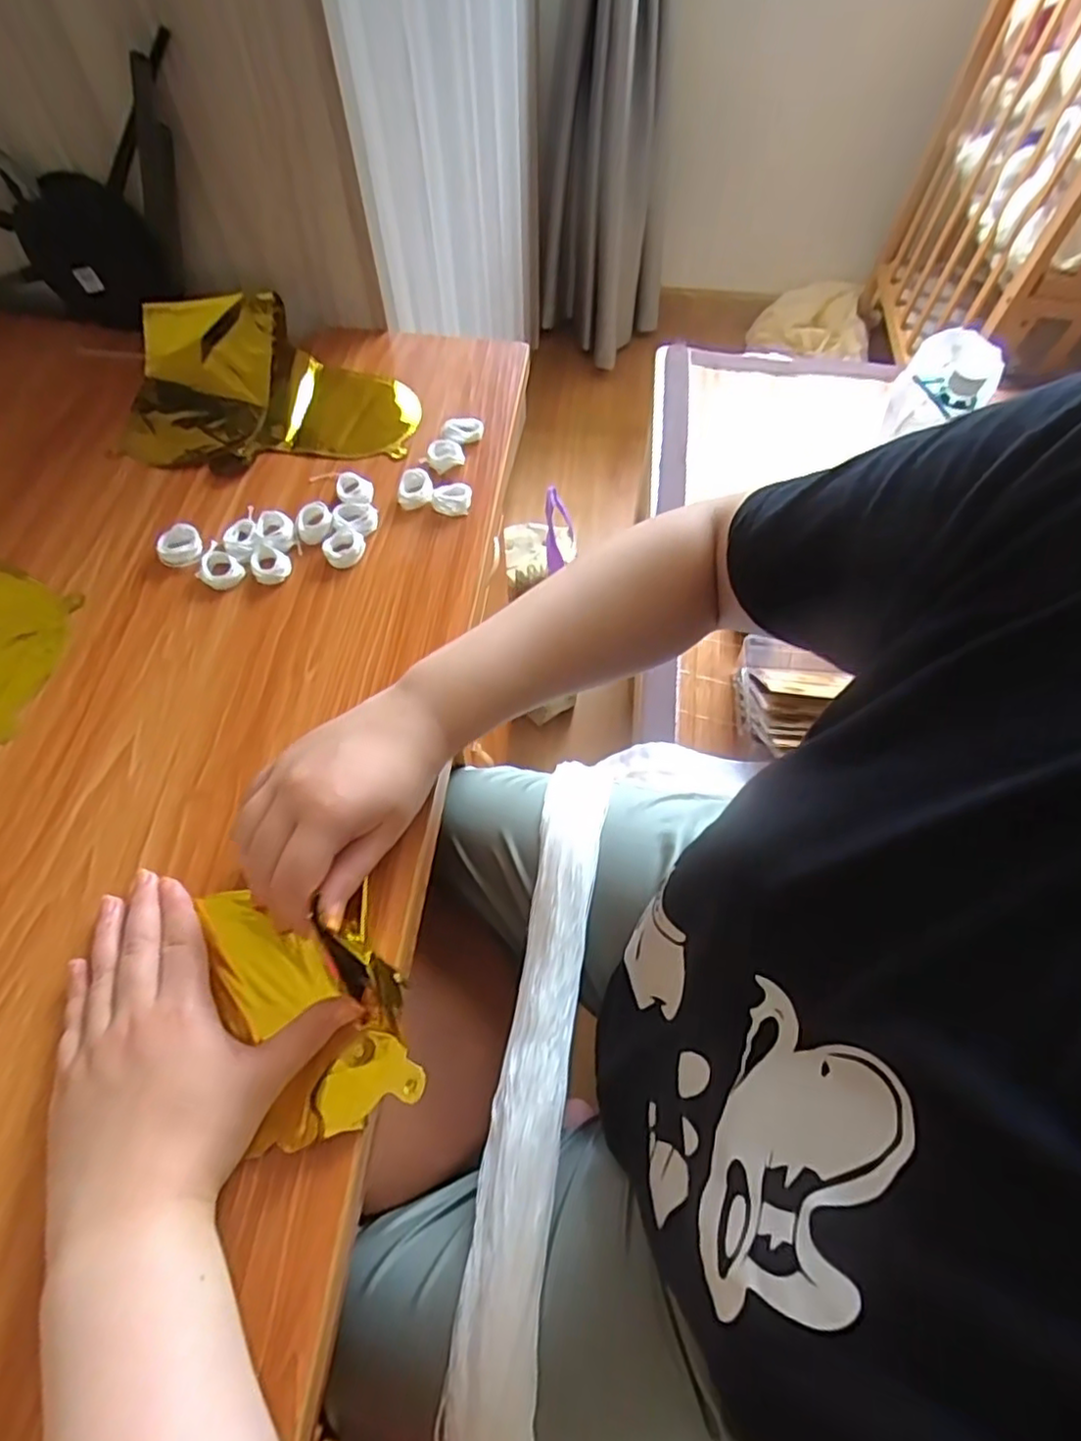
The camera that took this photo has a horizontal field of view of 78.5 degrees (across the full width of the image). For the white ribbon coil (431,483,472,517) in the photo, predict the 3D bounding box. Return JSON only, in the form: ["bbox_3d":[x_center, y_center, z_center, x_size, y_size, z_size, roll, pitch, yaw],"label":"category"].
[{"bbox_3d":[-0.070,-0.174,0.520,0.031,0.012,0.025,-5,61,-4],"label":"white ribbon coil"}]

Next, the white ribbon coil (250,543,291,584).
[{"bbox_3d":[-0.199,-0.116,0.486,0.028,0.006,0.034,-16,62,-10],"label":"white ribbon coil"}]

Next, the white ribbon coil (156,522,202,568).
[{"bbox_3d":[-0.268,-0.129,0.491,0.032,0.013,0.030,0,61,-1],"label":"white ribbon coil"}]

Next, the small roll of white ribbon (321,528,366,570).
[{"bbox_3d":[-0.148,-0.130,0.495,0.031,0.008,0.032,0,61,-1],"label":"small roll of white ribbon"}]

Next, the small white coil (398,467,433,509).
[{"bbox_3d":[-0.099,-0.185,0.524,0.027,0.012,0.033,-8,61,-5],"label":"small white coil"}]

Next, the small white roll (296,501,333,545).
[{"bbox_3d":[-0.173,-0.153,0.505,0.027,0.012,0.032,-14,62,-9],"label":"small white roll"}]

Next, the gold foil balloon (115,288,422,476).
[{"bbox_3d":[-0.235,-0.299,0.573,0.240,0.035,0.183,-4,61,-3],"label":"gold foil balloon"}]

